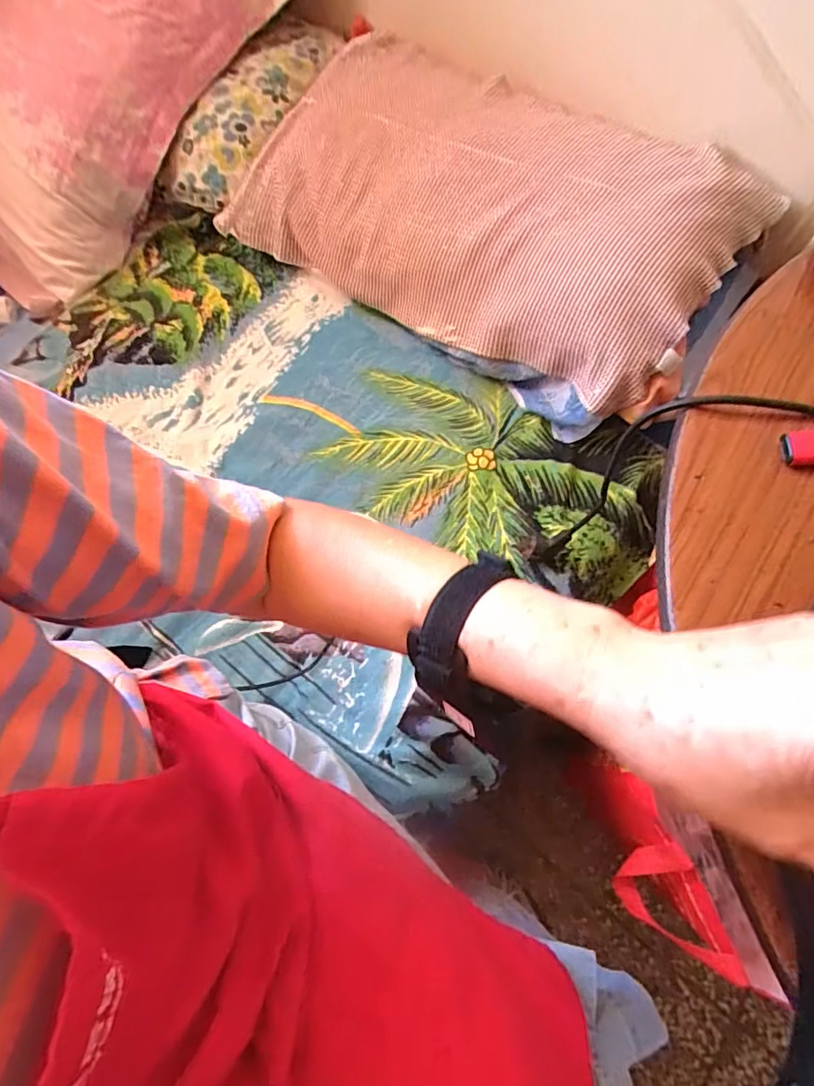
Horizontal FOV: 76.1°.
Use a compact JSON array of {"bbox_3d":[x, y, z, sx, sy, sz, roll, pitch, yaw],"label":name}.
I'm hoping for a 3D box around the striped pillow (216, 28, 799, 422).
[{"bbox_3d":[0.089,-0.444,0.710,0.647,0.154,0.308,32,73,15],"label":"striped pillow"}]

